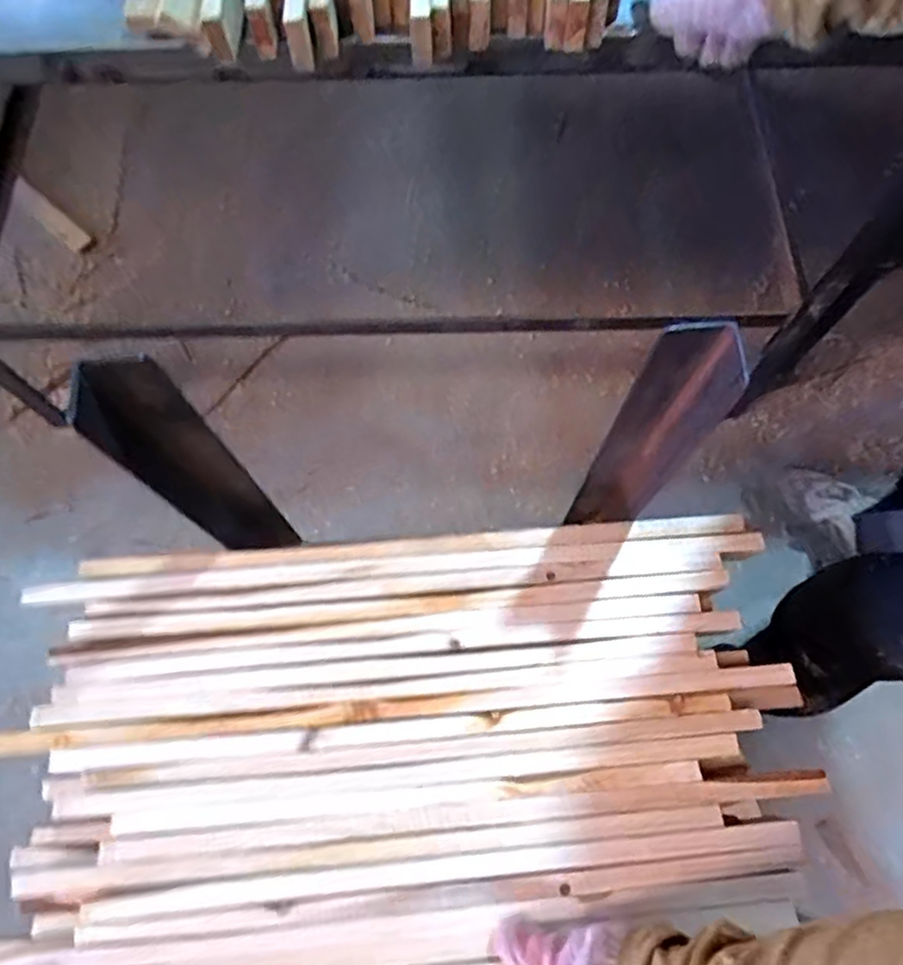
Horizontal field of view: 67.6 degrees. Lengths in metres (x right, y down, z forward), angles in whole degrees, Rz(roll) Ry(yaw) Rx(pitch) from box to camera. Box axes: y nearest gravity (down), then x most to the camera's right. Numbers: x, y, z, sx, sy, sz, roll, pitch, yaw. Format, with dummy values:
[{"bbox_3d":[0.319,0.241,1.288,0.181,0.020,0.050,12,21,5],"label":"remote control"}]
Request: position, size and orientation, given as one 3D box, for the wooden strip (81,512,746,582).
[{"bbox_3d":[-0.028,0.047,0.536,0.511,0.016,0.021,-5,69,-1],"label":"wooden strip"}]

